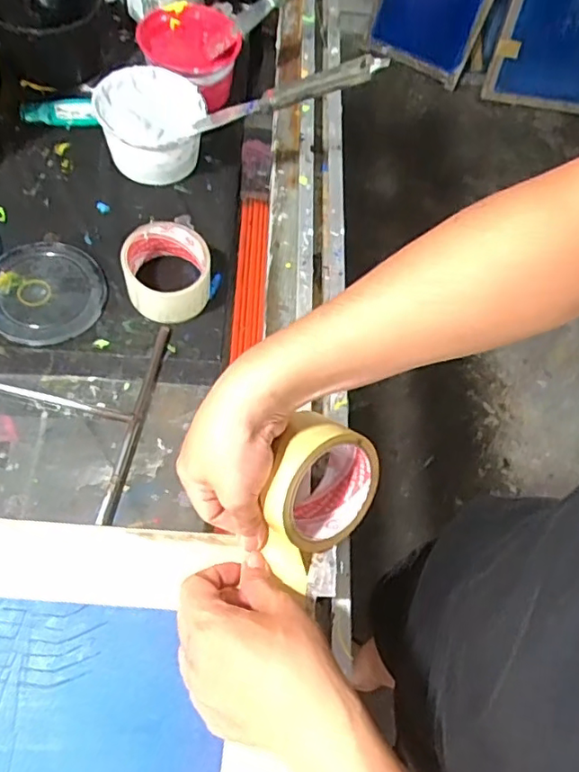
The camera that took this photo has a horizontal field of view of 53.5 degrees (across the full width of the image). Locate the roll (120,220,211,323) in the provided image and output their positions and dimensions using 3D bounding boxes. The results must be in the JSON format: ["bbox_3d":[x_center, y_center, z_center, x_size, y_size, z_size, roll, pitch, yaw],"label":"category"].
[{"bbox_3d":[-0.122,-0.115,0.574,0.084,0.048,0.085,3,64,-6],"label":"roll"}]

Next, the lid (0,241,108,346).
[{"bbox_3d":[-0.245,-0.095,0.571,0.112,0.011,0.112,2,62,-3],"label":"lid"}]

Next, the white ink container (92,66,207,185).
[{"bbox_3d":[-0.151,-0.284,0.639,0.109,0.080,0.102,2,62,-3],"label":"white ink container"}]

